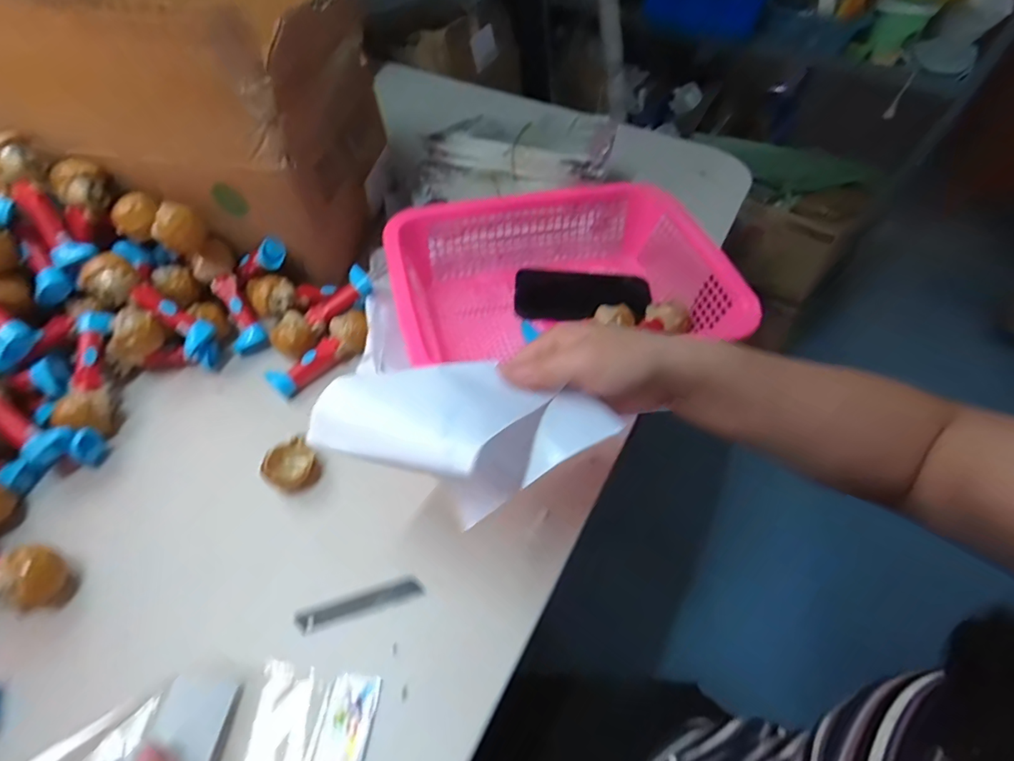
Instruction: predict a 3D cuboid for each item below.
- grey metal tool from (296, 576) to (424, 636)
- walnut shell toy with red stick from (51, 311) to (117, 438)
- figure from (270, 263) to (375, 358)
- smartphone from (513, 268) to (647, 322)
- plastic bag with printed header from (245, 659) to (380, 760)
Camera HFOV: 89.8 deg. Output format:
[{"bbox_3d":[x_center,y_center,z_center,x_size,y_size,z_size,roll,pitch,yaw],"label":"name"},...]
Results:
[{"bbox_3d":[-0.119,0.179,0.410,0.098,0.004,0.019,-13,52,-12],"label":"grey metal tool"},{"bbox_3d":[-0.414,-0.008,0.505,0.042,0.032,0.123,-9,71,-9],"label":"walnut shell toy with red stick"},{"bbox_3d":[-0.208,-0.077,0.574,0.048,0.040,0.125,35,58,24],"label":"figure"},{"bbox_3d":[0.094,-0.108,0.638,0.166,0.013,0.064,-1,79,-1],"label":"smartphone"},{"bbox_3d":[-0.138,0.252,0.344,0.078,0.015,0.100,5,51,2],"label":"plastic bag with printed header"}]

